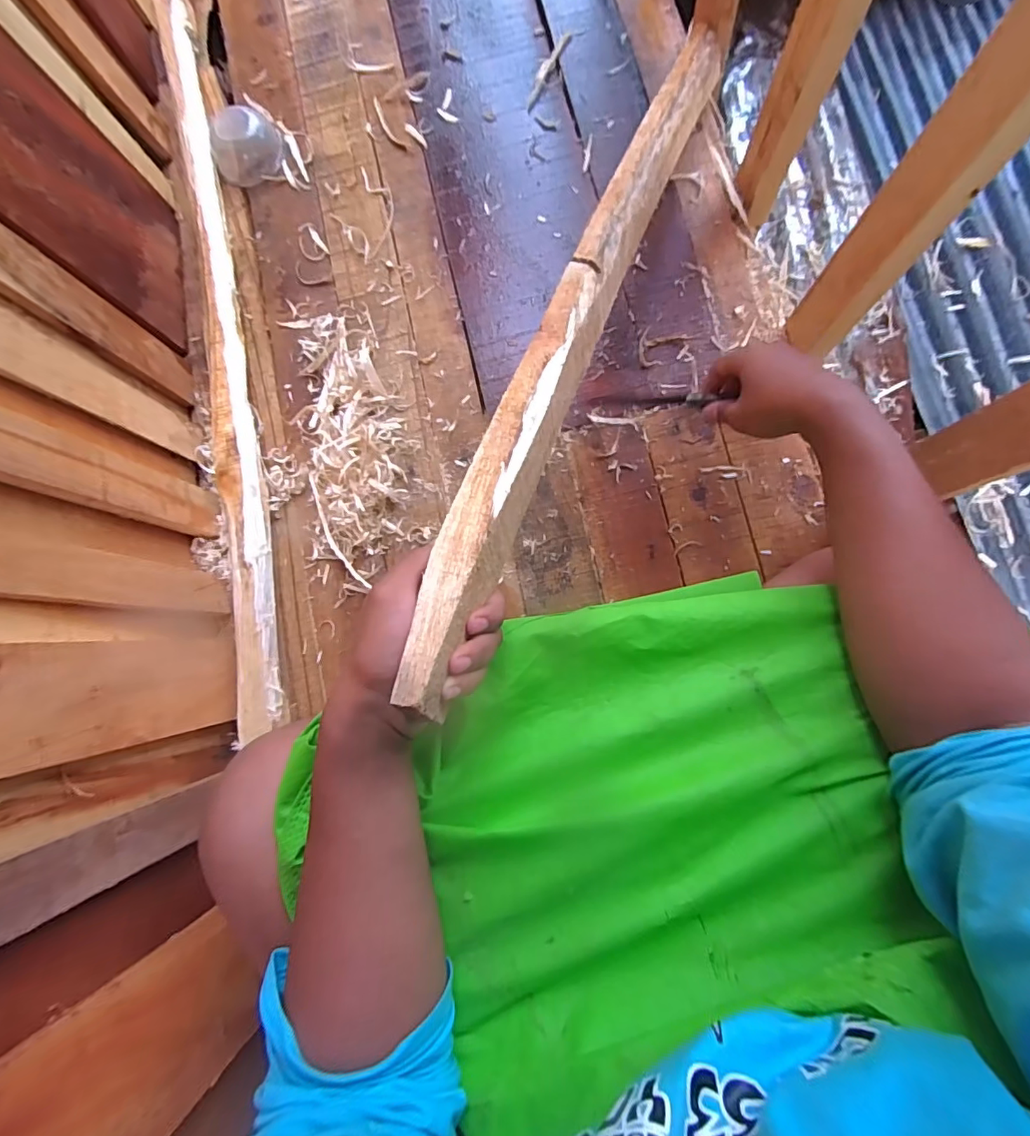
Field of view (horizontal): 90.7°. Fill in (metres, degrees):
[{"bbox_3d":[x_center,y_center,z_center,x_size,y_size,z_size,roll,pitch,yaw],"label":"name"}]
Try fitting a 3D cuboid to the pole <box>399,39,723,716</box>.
[{"bbox_3d":[0.070,-0.251,0.437,0.043,0.039,0.766,19,66,7],"label":"pole"}]

